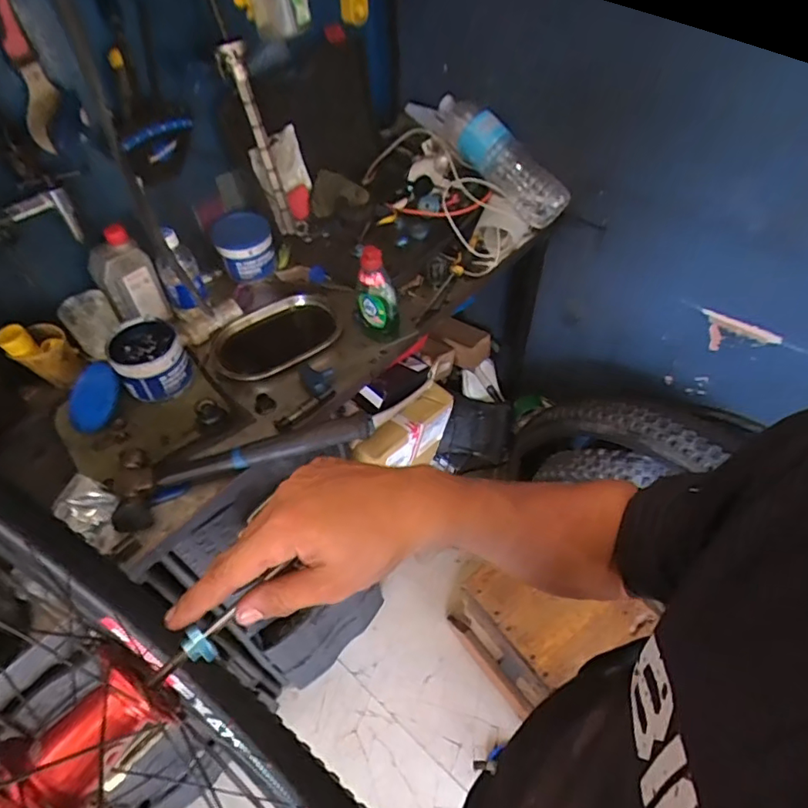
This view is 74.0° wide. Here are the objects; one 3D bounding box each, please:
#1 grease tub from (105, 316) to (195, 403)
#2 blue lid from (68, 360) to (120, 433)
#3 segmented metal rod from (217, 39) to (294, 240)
[{"bbox_3d":[-0.379,-0.070,0.801,0.097,0.066,0.101,-1,51,1],"label":"grease tub"},{"bbox_3d":[-0.458,-0.011,0.789,0.093,0.009,0.105,-1,73,22],"label":"blue lid"},{"bbox_3d":[-0.237,-0.413,0.875,0.048,0.294,0.040,-23,54,-15],"label":"segmented metal rod"}]

